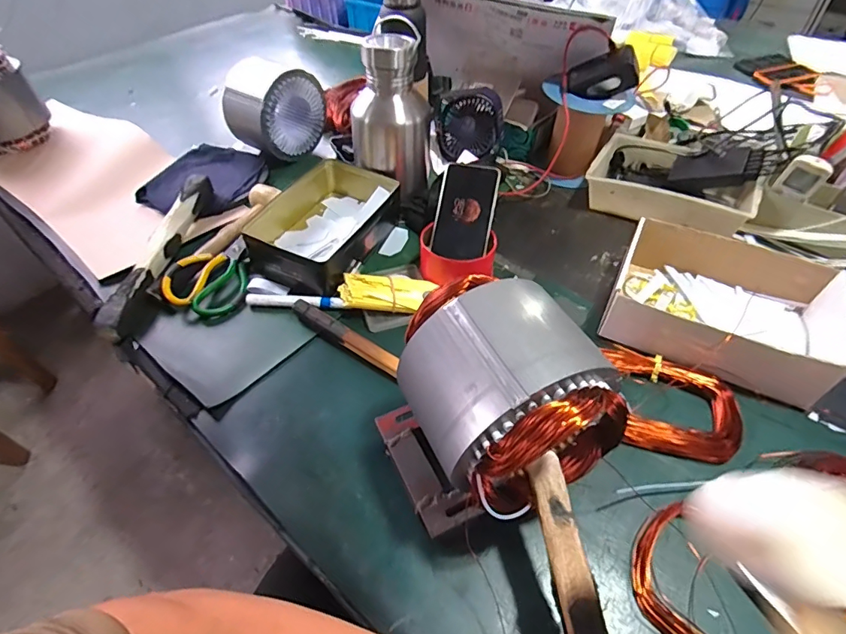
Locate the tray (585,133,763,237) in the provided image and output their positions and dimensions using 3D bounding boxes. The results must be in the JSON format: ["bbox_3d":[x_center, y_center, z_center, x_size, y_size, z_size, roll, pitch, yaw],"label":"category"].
[{"bbox_3d":[0.403,-0.216,0.761,0.243,0.058,0.170,26,54,22],"label":"tray"}]

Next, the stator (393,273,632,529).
[{"bbox_3d":[0.061,0.056,0.383,0.138,0.128,0.162,-25,53,-19],"label":"stator"}]

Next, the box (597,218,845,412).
[{"bbox_3d":[0.363,-0.016,0.578,0.243,0.074,0.196,23,53,20],"label":"box"}]

